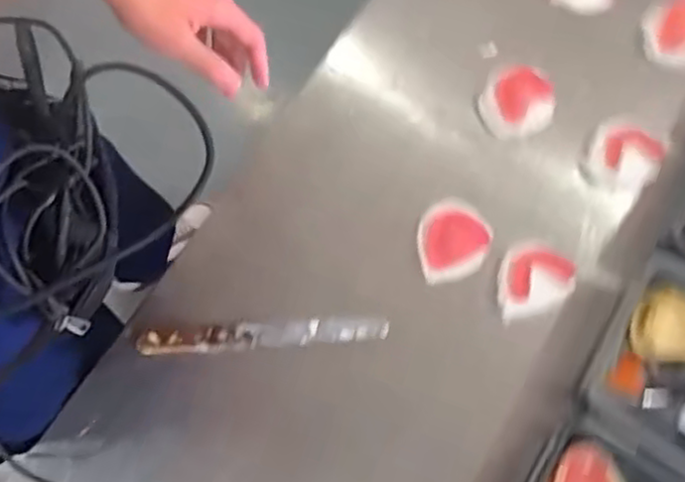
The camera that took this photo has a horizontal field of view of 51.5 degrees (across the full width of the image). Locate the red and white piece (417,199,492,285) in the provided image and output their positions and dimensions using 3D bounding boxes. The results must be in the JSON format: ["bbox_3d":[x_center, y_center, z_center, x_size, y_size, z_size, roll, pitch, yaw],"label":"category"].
[{"bbox_3d":[0.114,-0.003,0.731,0.071,0.025,0.078,0,79,1],"label":"red and white piece"}]

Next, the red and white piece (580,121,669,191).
[{"bbox_3d":[0.297,-0.088,0.751,0.073,0.018,0.075,27,80,6],"label":"red and white piece"}]

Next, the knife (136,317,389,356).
[{"bbox_3d":[-0.078,0.093,0.704,0.240,0.022,0.027,-4,79,0],"label":"knife"}]

